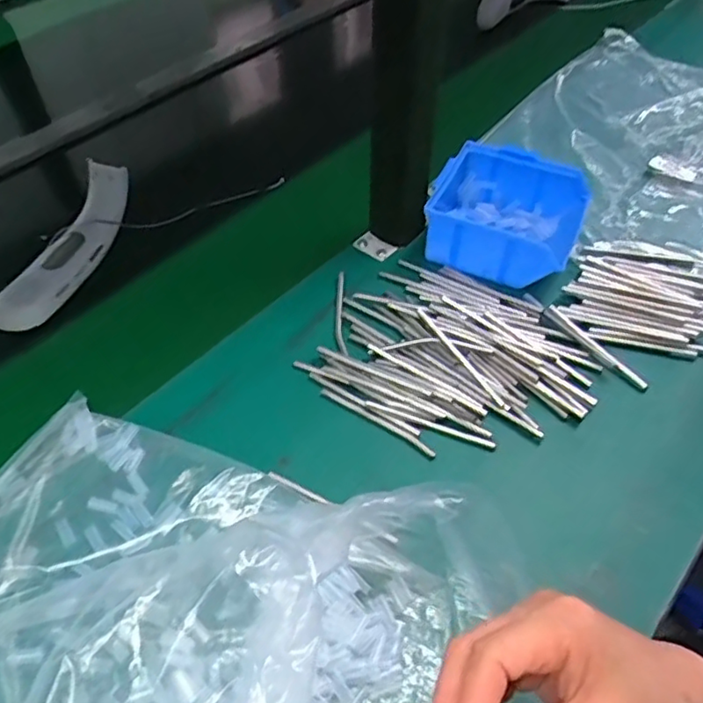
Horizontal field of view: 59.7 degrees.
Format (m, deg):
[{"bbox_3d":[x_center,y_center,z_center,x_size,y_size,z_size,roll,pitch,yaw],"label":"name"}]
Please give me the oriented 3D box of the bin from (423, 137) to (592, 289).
[{"bbox_3d":[0.148,-0.132,0.597,0.138,0.066,0.123,22,54,17],"label":"bin"}]

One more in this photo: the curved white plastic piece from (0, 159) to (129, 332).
[{"bbox_3d":[-0.282,-0.105,0.597,0.052,0.052,0.193,14,52,11],"label":"curved white plastic piece"}]

